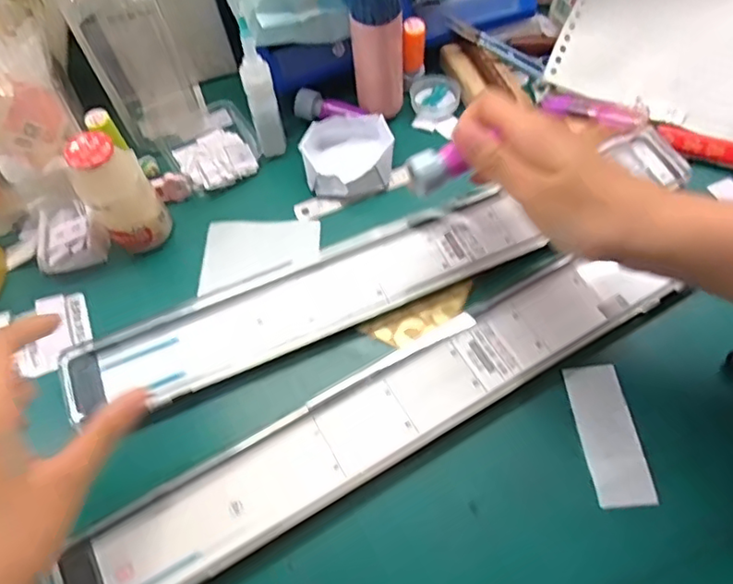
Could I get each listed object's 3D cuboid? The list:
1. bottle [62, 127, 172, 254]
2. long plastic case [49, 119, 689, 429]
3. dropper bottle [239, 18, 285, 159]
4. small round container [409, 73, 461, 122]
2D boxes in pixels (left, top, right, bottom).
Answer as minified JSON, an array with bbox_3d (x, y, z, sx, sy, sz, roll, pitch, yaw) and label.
[{"bbox_3d":[-0.167,-0.066,0.406,0.042,0.080,0.039,-33,65,-15],"label":"bottle"},{"bbox_3d":[0.016,-0.020,0.423,0.448,0.025,0.071,-22,63,-8],"label":"long plastic case"},{"bbox_3d":[-0.078,-0.146,0.440,0.022,0.096,0.027,-15,62,-6],"label":"dropper bottle"},{"bbox_3d":[0.057,-0.163,0.500,0.044,0.009,0.044,-1,61,1],"label":"small round container"}]

